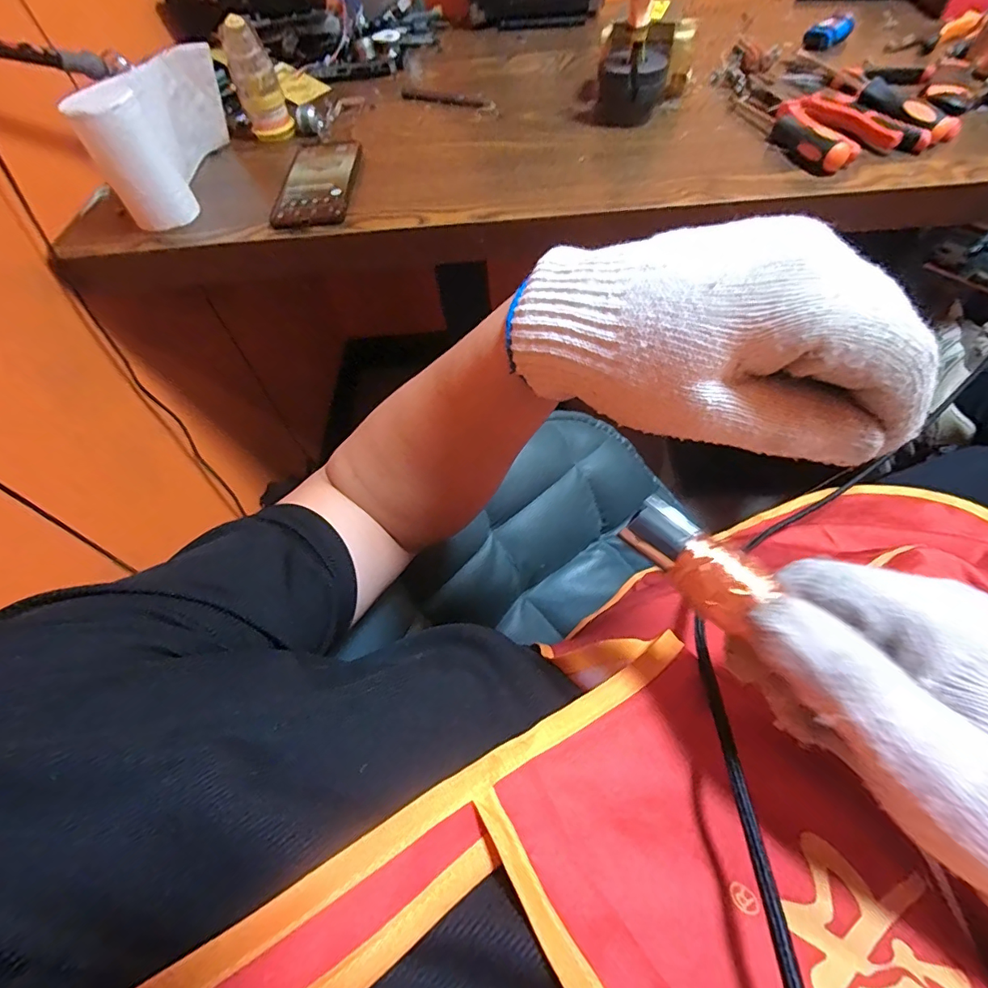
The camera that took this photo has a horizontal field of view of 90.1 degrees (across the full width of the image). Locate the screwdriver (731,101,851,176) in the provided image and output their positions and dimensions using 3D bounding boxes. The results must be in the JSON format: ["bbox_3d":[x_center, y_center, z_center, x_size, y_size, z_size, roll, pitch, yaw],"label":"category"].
[{"bbox_3d":[0.295,-0.375,0.508,0.026,0.025,0.174,-15,56,-6],"label":"screwdriver"}]

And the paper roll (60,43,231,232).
[{"bbox_3d":[-0.348,-0.387,0.541,0.071,0.114,0.190,9,57,10],"label":"paper roll"}]

